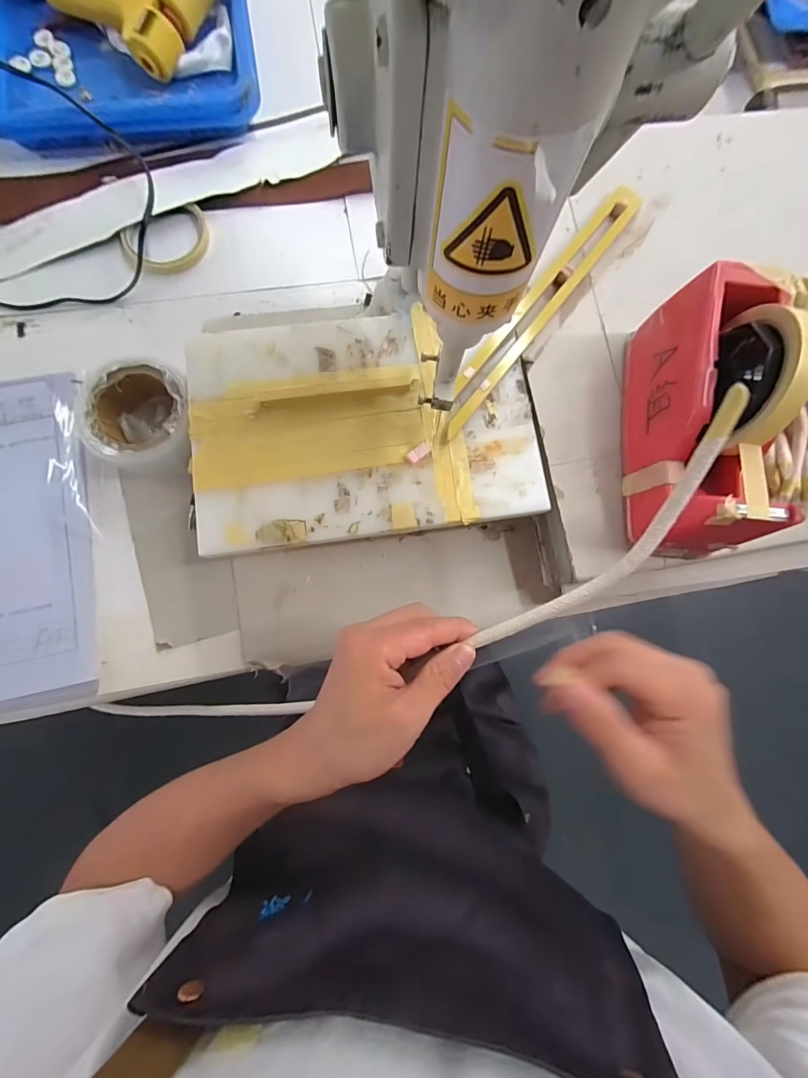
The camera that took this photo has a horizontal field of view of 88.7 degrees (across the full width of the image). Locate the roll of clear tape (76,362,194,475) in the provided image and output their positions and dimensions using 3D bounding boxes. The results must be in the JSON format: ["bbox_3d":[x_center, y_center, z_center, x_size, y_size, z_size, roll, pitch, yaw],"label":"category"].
[{"bbox_3d":[-0.245,-0.111,0.392,0.096,0.048,0.109,-13,83,-5],"label":"roll of clear tape"}]

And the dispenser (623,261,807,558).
[{"bbox_3d":[0.230,-0.091,0.310,0.068,0.121,0.197,5,81,-3],"label":"dispenser"}]

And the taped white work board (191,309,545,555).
[{"bbox_3d":[-0.033,-0.102,0.360,0.293,0.010,0.196,-7,82,-5],"label":"taped white work board"}]

